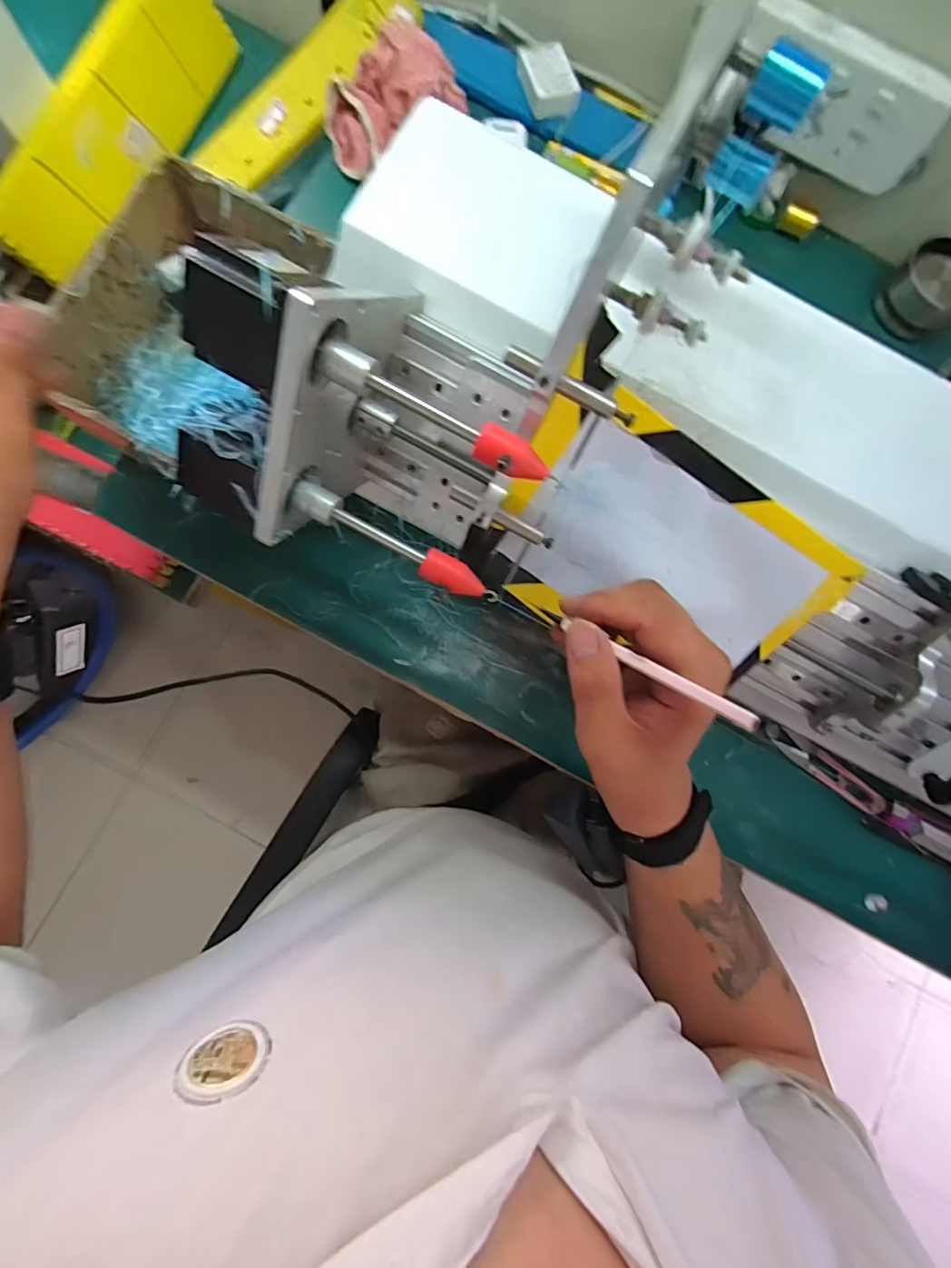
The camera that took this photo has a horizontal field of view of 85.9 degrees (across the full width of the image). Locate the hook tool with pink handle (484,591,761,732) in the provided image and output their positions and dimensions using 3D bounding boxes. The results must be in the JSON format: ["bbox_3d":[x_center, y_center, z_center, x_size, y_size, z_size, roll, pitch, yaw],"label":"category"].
[{"bbox_3d":[0.065,0.007,0.269,0.166,0.009,0.009,29,80,40],"label":"hook tool with pink handle"}]

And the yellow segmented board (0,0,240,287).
[{"bbox_3d":[-0.360,-0.516,0.517,0.019,0.092,0.348,22,83,34],"label":"yellow segmented board"}]

